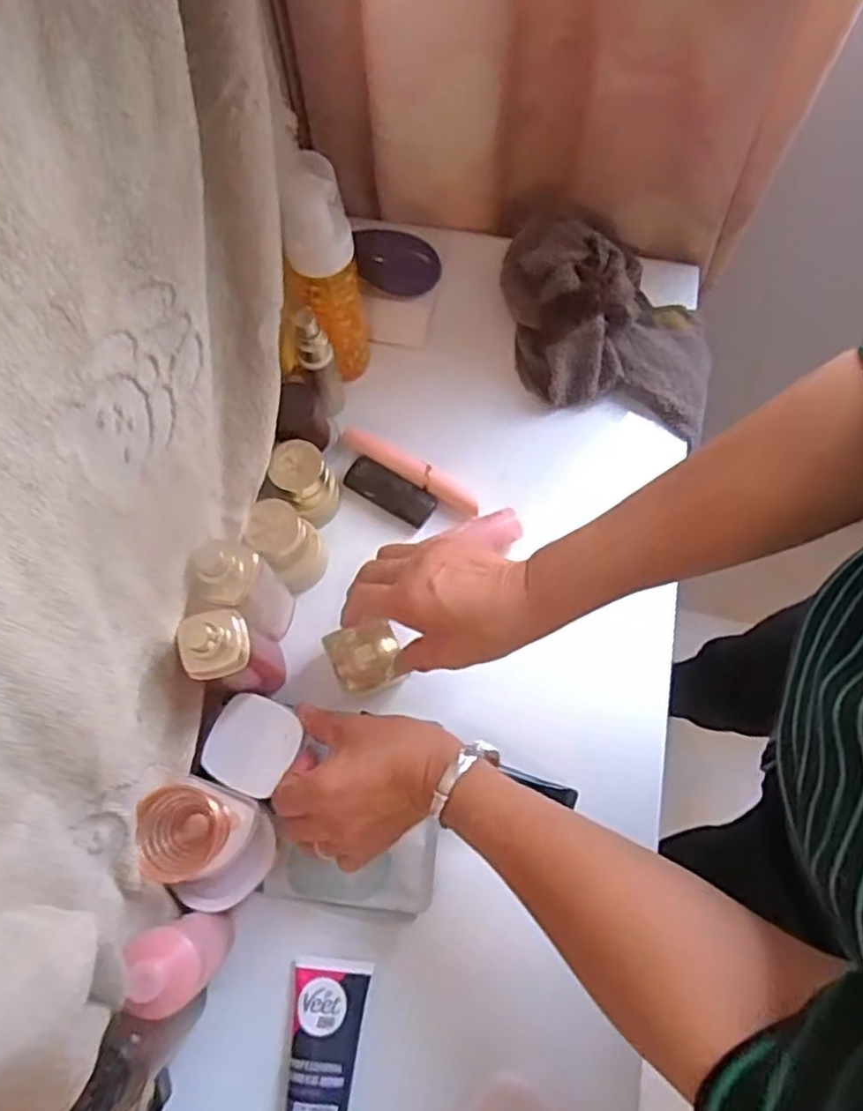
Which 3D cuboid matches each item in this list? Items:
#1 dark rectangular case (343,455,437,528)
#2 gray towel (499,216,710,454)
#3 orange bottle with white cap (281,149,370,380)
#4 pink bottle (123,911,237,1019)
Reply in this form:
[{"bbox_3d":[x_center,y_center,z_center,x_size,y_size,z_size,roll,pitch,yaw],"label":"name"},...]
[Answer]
[{"bbox_3d":[-0.033,-0.052,0.558,0.075,0.011,0.030,30,75,9],"label":"dark rectangular case"},{"bbox_3d":[0.147,-0.199,0.578,0.168,0.071,0.186,-2,73,-1],"label":"gray towel"},{"bbox_3d":[-0.078,-0.199,0.505,0.051,0.177,0.044,-8,73,-3],"label":"orange bottle with white cap"},{"bbox_3d":[-0.141,0.227,0.393,0.034,0.102,0.040,-12,73,-4],"label":"pink bottle"}]

